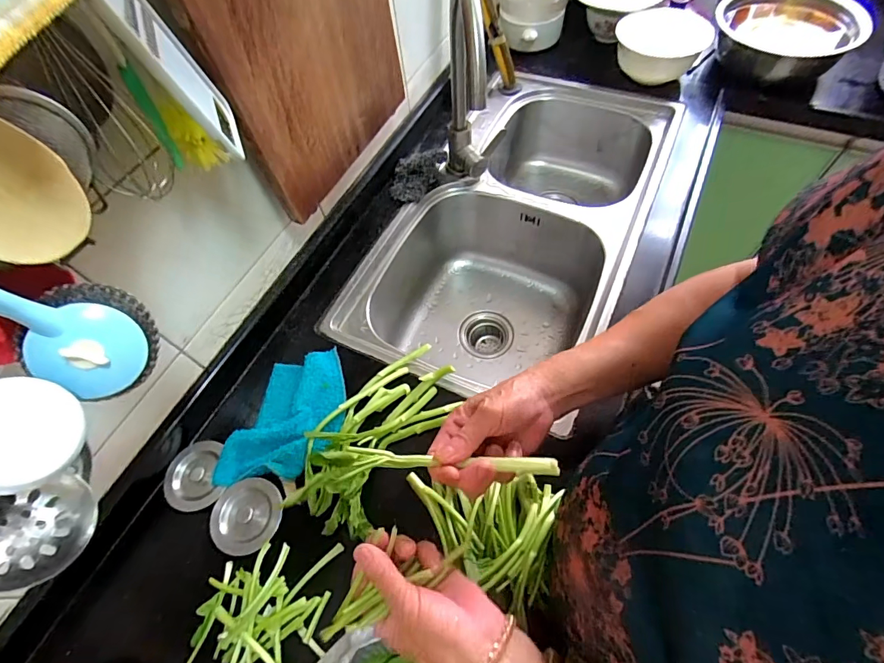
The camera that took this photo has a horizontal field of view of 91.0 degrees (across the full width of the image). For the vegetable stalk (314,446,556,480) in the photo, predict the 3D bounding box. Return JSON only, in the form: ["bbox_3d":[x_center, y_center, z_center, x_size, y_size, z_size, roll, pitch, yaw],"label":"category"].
[{"bbox_3d":[0.000,0.106,0.346,0.193,0.043,0.024,5,61,-7],"label":"vegetable stalk"}]

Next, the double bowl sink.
[{"bbox_3d":[0.150,-0.197,0.890,0.436,0.229,0.794,18,64,14],"label":"double bowl sink"}]

